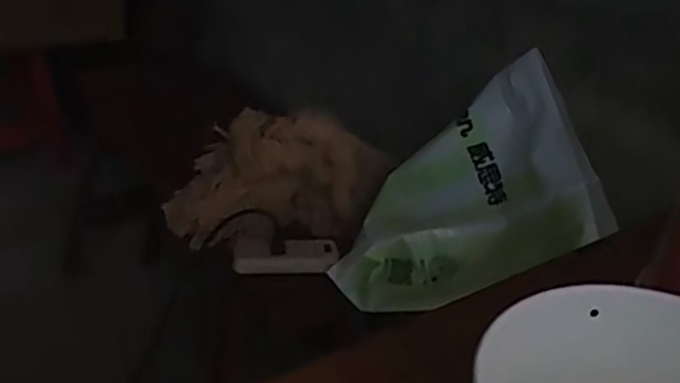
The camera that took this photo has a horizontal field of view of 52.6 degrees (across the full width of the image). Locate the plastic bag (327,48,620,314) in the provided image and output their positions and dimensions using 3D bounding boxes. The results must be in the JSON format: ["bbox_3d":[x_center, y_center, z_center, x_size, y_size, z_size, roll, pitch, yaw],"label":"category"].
[{"bbox_3d":[0.146,0.022,0.884,0.071,0.348,0.255,24,44,-52],"label":"plastic bag"}]

